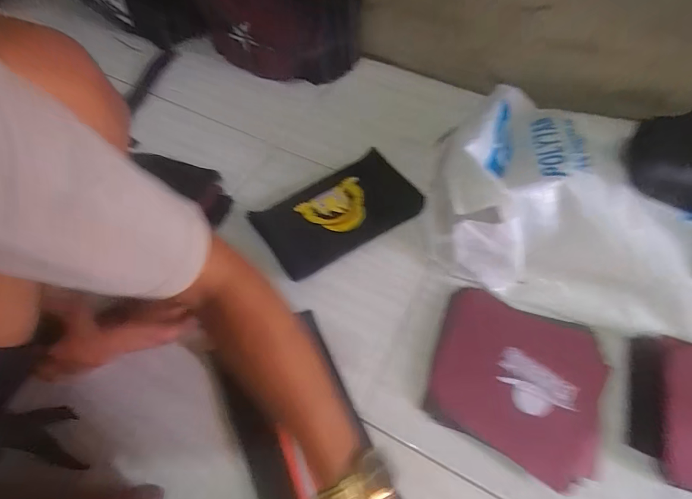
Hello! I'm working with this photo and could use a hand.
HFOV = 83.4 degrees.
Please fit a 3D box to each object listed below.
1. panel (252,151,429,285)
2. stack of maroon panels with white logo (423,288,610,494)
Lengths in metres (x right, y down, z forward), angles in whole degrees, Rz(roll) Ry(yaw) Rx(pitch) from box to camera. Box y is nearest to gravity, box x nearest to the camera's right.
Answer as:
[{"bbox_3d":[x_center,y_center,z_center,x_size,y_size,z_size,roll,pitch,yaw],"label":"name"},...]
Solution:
[{"bbox_3d":[-0.012,-0.074,0.736,0.298,0.037,0.169,-30,64,-18],"label":"panel"},{"bbox_3d":[0.250,0.187,0.574,0.226,0.028,0.226,22,60,12],"label":"stack of maroon panels with white logo"}]

